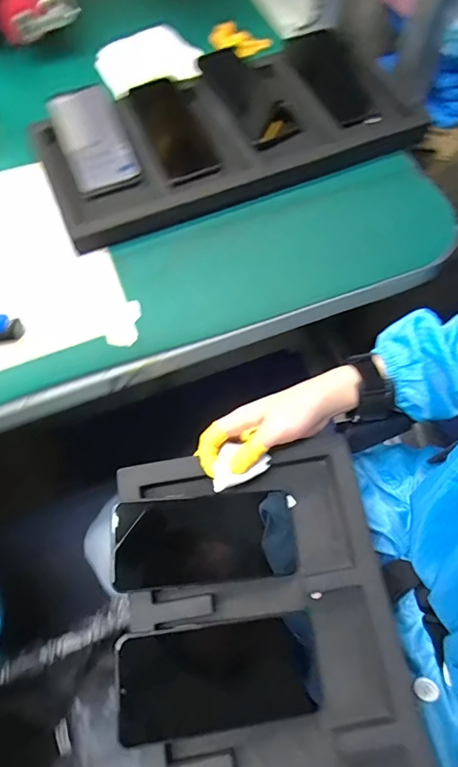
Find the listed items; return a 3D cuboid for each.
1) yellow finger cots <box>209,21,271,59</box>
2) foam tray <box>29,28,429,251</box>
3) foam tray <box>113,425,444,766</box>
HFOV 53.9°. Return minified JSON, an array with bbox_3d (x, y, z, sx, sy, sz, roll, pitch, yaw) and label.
[{"bbox_3d":[0.016,-0.567,0.742,0.108,0.029,0.032,27,68,12],"label":"yellow finger cots"},{"bbox_3d":[0.007,-0.356,0.611,0.516,0.046,0.280,-19,66,-8],"label":"foam tray"},{"bbox_3d":[0.046,0.291,0.347,0.228,0.045,0.475,-10,66,-4],"label":"foam tray"}]

